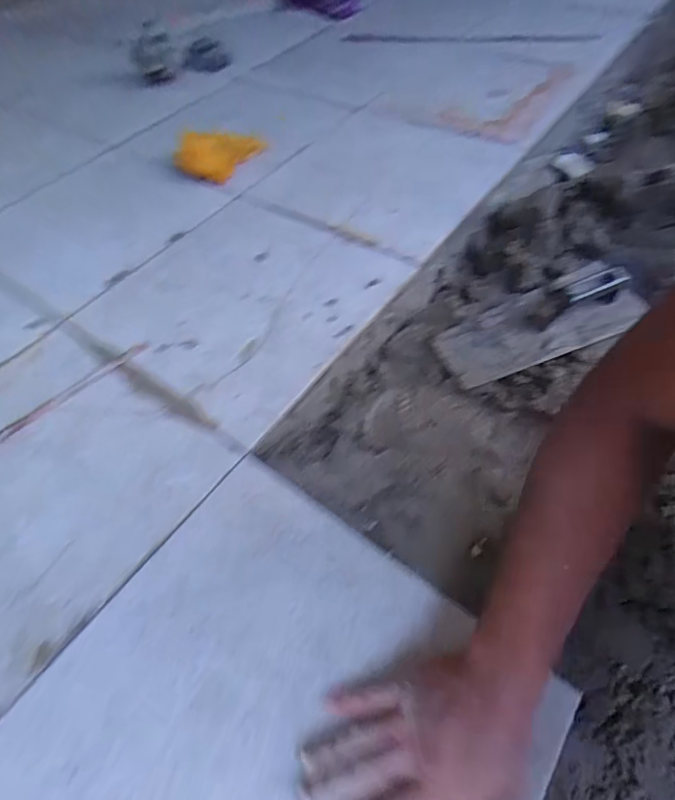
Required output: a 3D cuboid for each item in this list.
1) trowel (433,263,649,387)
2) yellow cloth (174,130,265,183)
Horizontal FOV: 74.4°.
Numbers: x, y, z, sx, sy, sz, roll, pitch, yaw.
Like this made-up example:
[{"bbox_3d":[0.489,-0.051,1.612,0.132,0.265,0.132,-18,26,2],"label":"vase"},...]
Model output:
[{"bbox_3d":[0.280,-0.115,0.595,0.289,0.067,0.106,-22,57,-10],"label":"trowel"},{"bbox_3d":[-0.234,-0.479,0.877,0.180,0.067,0.086,-7,54,1],"label":"yellow cloth"}]

